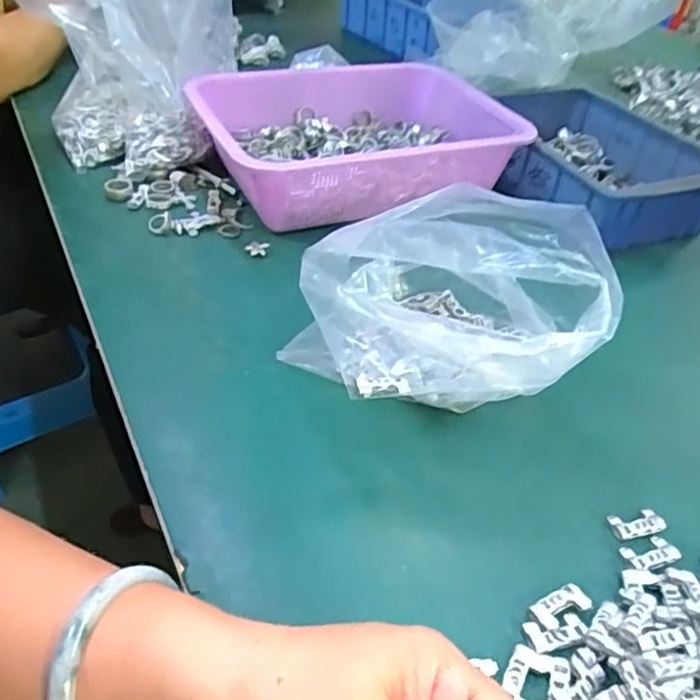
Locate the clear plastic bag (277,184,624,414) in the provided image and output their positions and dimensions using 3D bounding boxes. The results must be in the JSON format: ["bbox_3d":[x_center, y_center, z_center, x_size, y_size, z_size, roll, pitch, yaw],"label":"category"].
[{"bbox_3d":[0.051,-0.032,0.393,0.181,0.123,0.147,-1,43,-8],"label":"clear plastic bag"}]

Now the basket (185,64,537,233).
[{"bbox_3d":[0.003,-0.220,0.632,0.319,0.079,0.225,-16,47,-23],"label":"basket"}]

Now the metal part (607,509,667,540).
[{"bbox_3d":[0.166,0.099,0.352,0.033,0.004,0.016,-6,44,-14],"label":"metal part"}]

